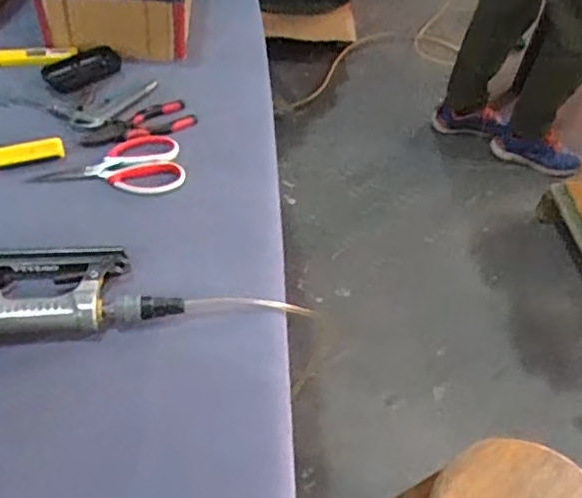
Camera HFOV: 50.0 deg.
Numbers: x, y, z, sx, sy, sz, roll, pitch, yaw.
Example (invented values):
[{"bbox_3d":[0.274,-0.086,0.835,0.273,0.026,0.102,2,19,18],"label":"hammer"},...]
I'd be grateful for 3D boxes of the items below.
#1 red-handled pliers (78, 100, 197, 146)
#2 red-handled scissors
[{"bbox_3d":[-0.208,-0.171,0.852,0.154,0.017,0.062,-24,56,-24],"label":"red-handled pliers"},{"bbox_3d":[-0.229,-0.102,0.790,0.183,0.009,0.092,-13,53,-17],"label":"red-handled scissors"}]

